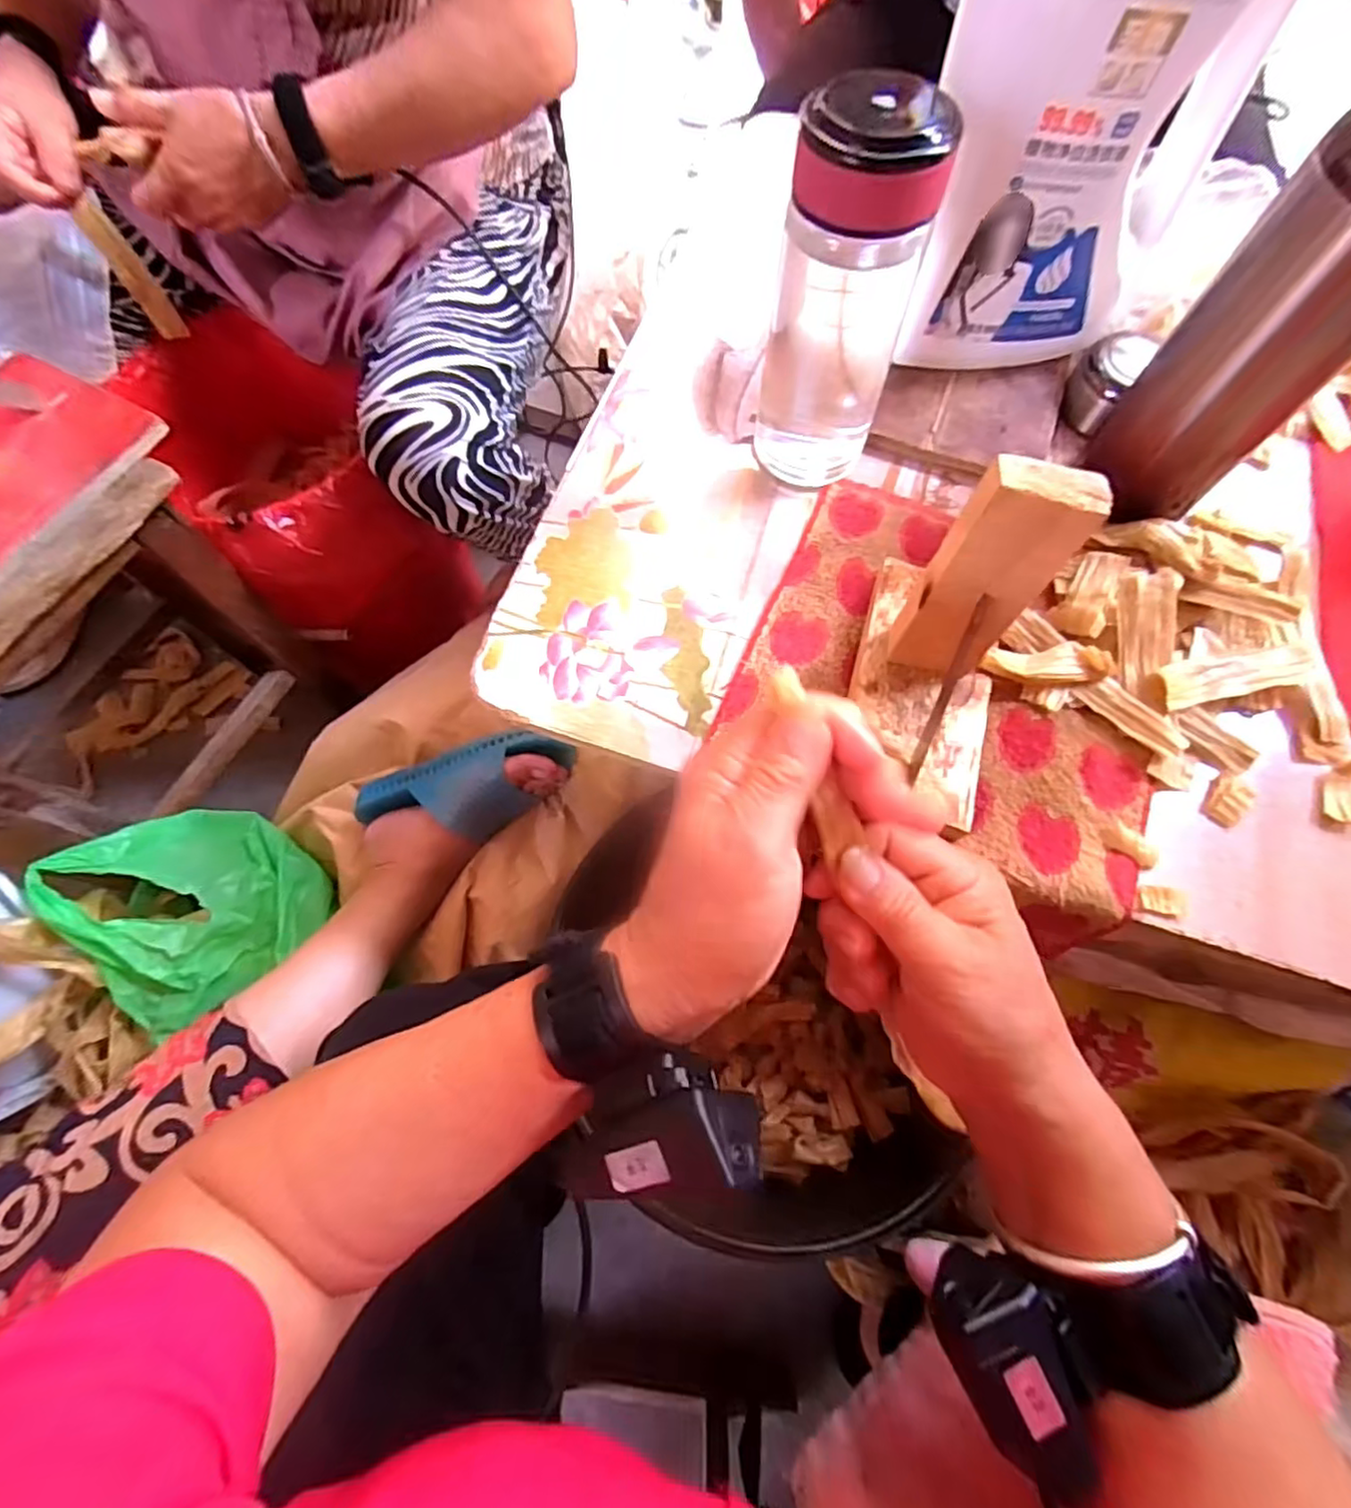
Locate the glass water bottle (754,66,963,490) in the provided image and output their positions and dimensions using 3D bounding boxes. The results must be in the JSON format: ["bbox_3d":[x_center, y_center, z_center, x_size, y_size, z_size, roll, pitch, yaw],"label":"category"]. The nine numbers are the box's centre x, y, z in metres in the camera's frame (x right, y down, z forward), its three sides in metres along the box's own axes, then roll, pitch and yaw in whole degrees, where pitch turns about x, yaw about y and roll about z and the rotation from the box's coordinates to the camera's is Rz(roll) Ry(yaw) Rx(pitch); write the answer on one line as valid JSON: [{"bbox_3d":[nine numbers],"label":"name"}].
[{"bbox_3d":[0.084,-0.219,0.340,0.069,0.173,0.068,7,69,3],"label":"glass water bottle"}]

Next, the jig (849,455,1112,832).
[{"bbox_3d":[0.132,-0.055,0.295,0.070,0.131,0.138,15,70,6],"label":"jig"}]

